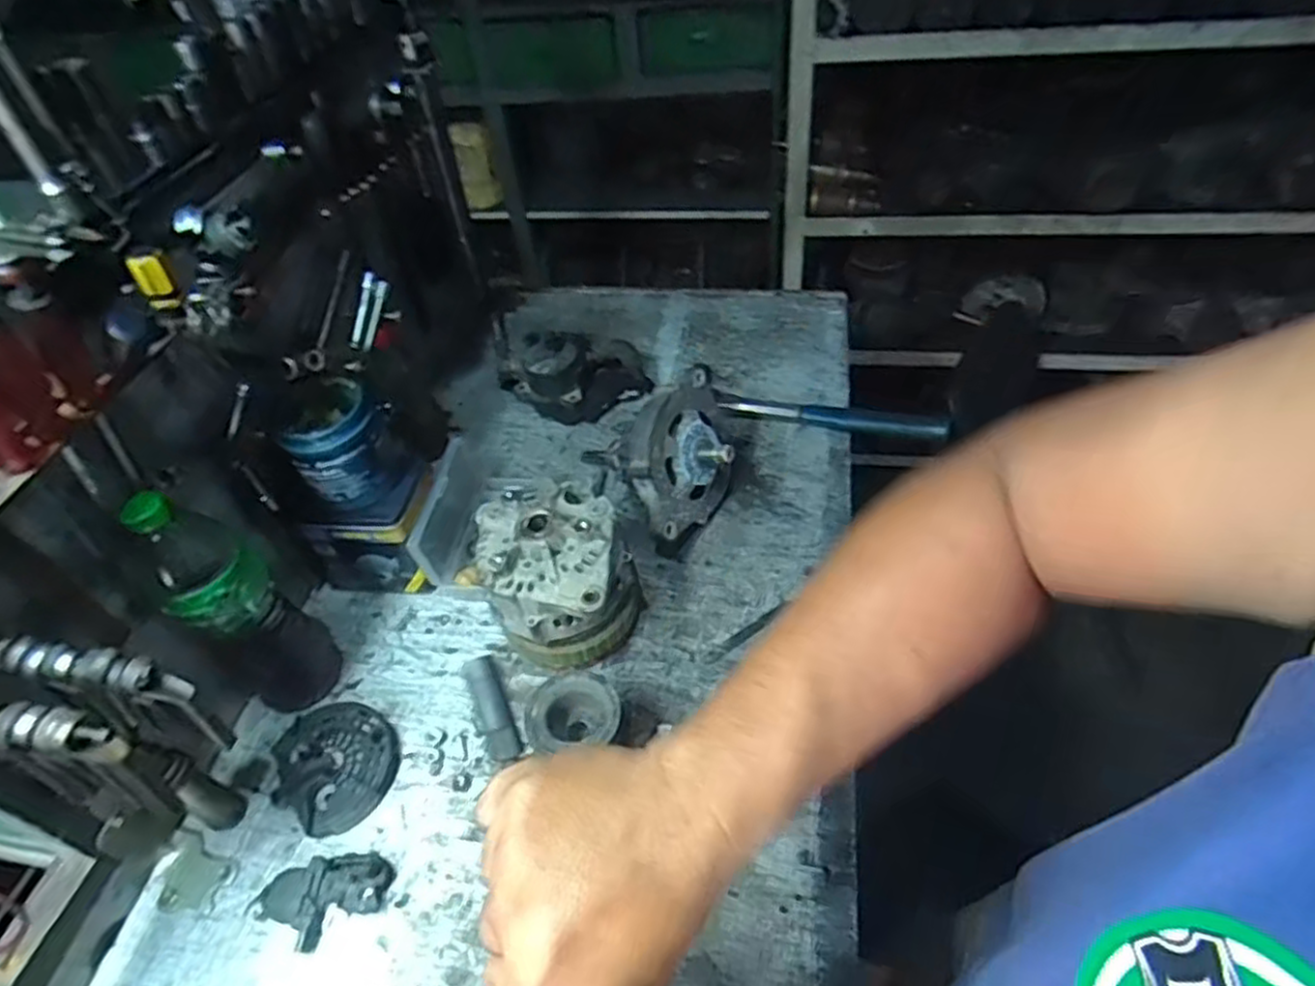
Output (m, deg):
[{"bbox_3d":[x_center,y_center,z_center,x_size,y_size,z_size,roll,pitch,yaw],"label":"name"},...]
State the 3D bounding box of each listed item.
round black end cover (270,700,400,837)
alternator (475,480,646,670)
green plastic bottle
[{"bbox_3d":[-0.293,0.241,0.665,0.119,0.020,0.104,24,53,26],"label":"round black end cover"},{"bbox_3d":[-0.087,0.086,0.706,0.141,0.145,0.160,-19,48,-12],"label":"alternator"},{"bbox_3d":[-0.365,0.090,0.639,0.082,0.265,0.092,-35,53,-25],"label":"green plastic bottle"}]

